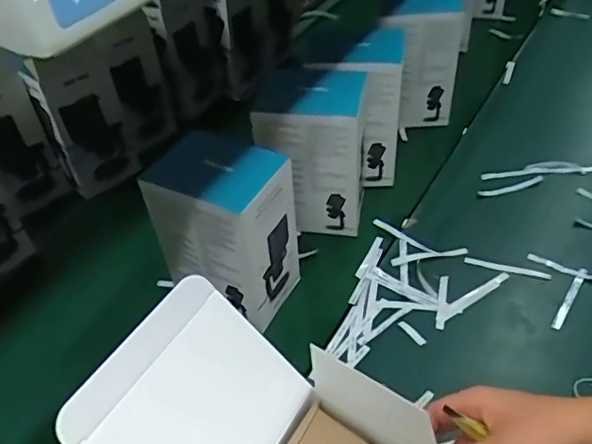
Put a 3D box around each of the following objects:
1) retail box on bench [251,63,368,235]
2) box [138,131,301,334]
[{"bbox_3d":[0.027,-0.106,0.852,0.141,0.233,0.119,3,46,7],"label":"retail box on bench"},{"bbox_3d":[-0.093,0.010,0.747,0.161,0.222,0.124,17,49,20],"label":"box"}]

